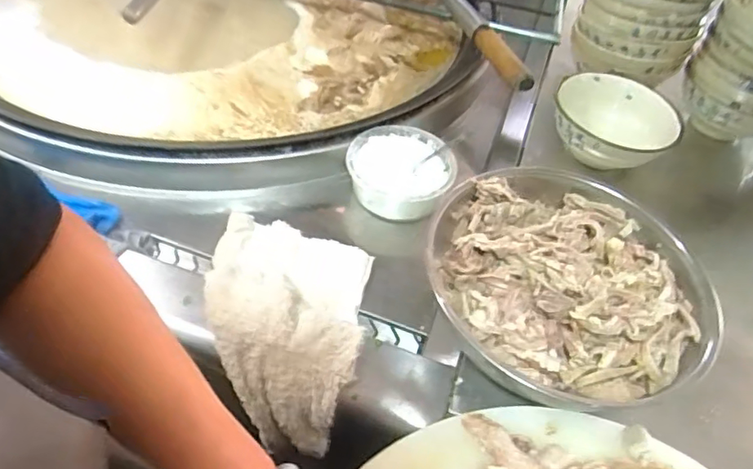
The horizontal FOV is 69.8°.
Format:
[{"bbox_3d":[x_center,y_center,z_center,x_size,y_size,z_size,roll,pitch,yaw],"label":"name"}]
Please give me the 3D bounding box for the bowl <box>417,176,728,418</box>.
[{"bbox_3d":[0.172,0.046,0.506,0.256,0.079,0.211,28,53,16],"label":"bowl"}]

